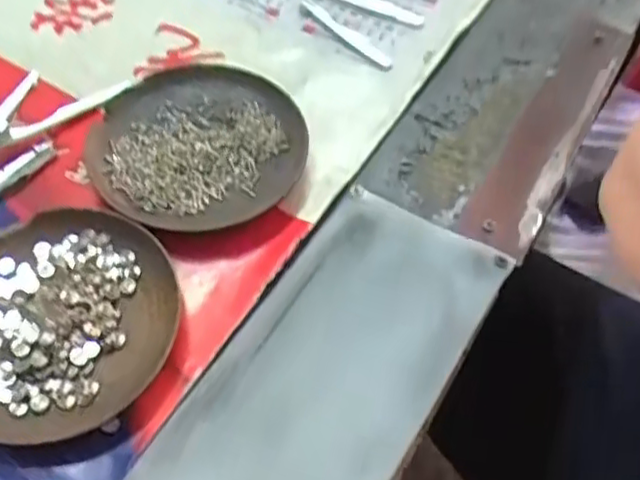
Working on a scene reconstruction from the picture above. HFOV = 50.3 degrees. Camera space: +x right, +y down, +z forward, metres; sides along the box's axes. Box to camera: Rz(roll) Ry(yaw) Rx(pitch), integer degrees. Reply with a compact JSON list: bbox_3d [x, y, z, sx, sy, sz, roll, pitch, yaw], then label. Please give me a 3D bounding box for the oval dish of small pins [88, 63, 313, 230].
[{"bbox_3d":[-0.069,-0.051,0.387,0.116,0.022,0.112,-27,63,-20],"label":"oval dish of small pins"}]

